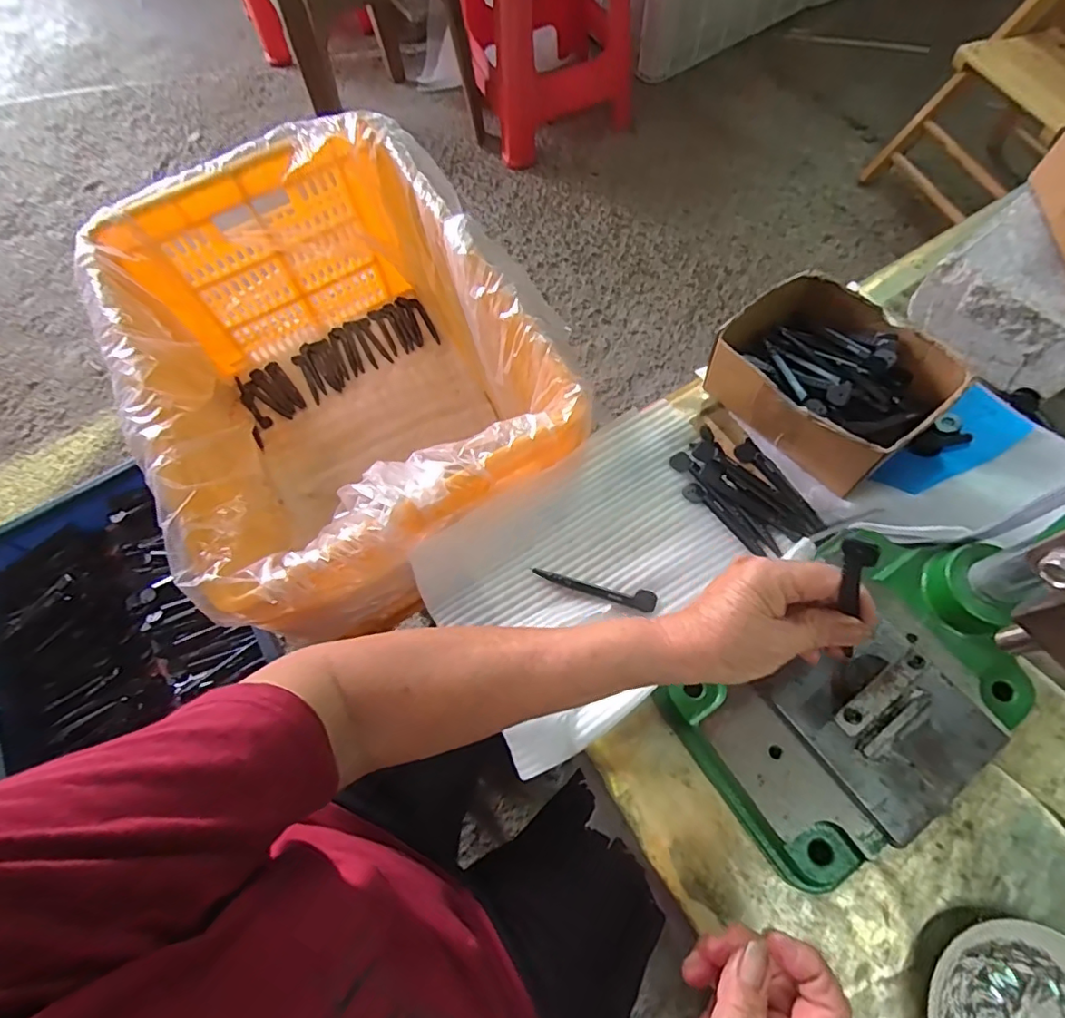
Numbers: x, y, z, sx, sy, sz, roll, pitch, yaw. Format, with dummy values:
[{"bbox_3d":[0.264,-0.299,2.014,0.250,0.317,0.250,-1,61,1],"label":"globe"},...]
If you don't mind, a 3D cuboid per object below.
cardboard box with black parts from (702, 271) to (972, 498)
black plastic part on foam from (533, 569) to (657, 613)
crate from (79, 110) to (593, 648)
[{"bbox_3d":[0.248,-0.111,0.465,0.131,0.065,0.163,-38,70,-12],"label":"cardboard box with black parts"},{"bbox_3d":[0.049,0.062,0.439,0.098,0.007,0.015,15,69,9],"label":"black plastic part on foam"},{"bbox_3d":[-0.205,-0.136,0.638,0.362,0.262,0.518,-29,68,-9],"label":"crate"}]

